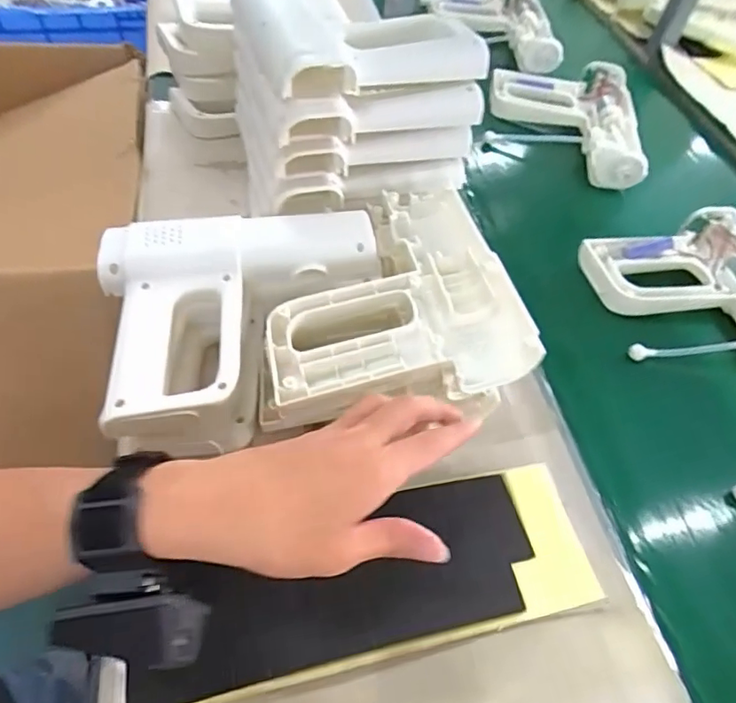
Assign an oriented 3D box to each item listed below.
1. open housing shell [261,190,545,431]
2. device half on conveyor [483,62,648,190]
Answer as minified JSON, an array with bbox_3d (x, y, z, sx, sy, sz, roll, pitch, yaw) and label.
[{"bbox_3d":[0.006,-0.041,0.426,0.185,0.057,0.205,-8,55,-12],"label":"open housing shell"},{"bbox_3d":[0.251,-0.294,0.710,0.188,0.062,0.208,11,53,2],"label":"device half on conveyor"}]

